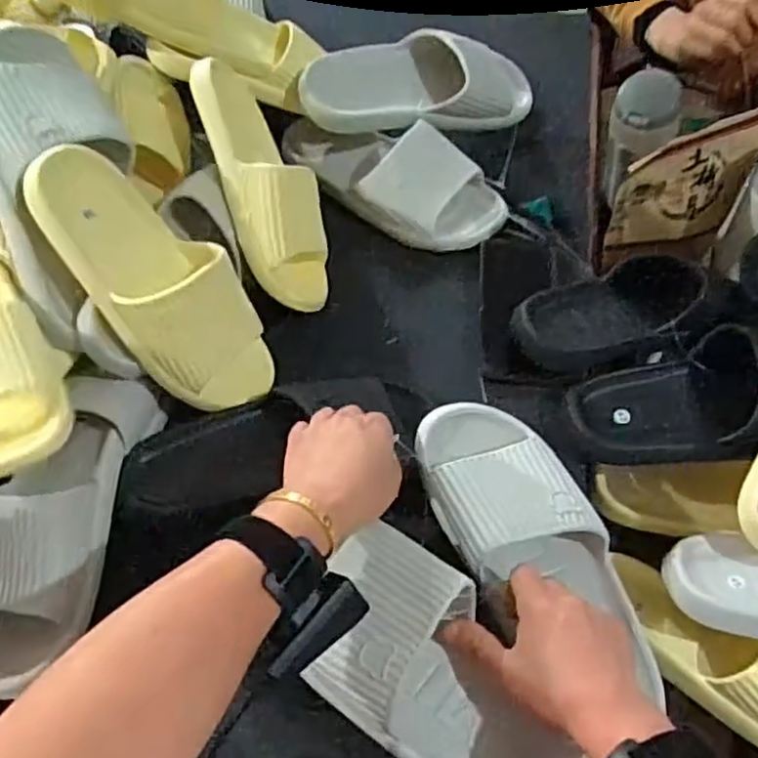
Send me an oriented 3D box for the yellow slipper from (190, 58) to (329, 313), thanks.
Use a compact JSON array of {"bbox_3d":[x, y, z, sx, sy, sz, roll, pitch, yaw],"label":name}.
[{"bbox_3d":[-0.111,-0.190,0.702,0.097,0.075,0.257,-17,85,-50],"label":"yellow slipper"}]

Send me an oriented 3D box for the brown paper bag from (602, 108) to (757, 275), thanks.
[{"bbox_3d":[0.301,-0.180,0.693,0.156,0.139,0.018,-15,42,-3],"label":"brown paper bag"}]

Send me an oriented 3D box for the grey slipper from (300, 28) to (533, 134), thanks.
[{"bbox_3d":[0.051,-0.322,0.787,0.266,0.075,0.107,-3,92,-16],"label":"grey slipper"}]

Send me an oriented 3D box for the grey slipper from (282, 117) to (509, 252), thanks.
[{"bbox_3d":[0.014,-0.218,0.768,0.251,0.064,0.112,33,67,19],"label":"grey slipper"}]

